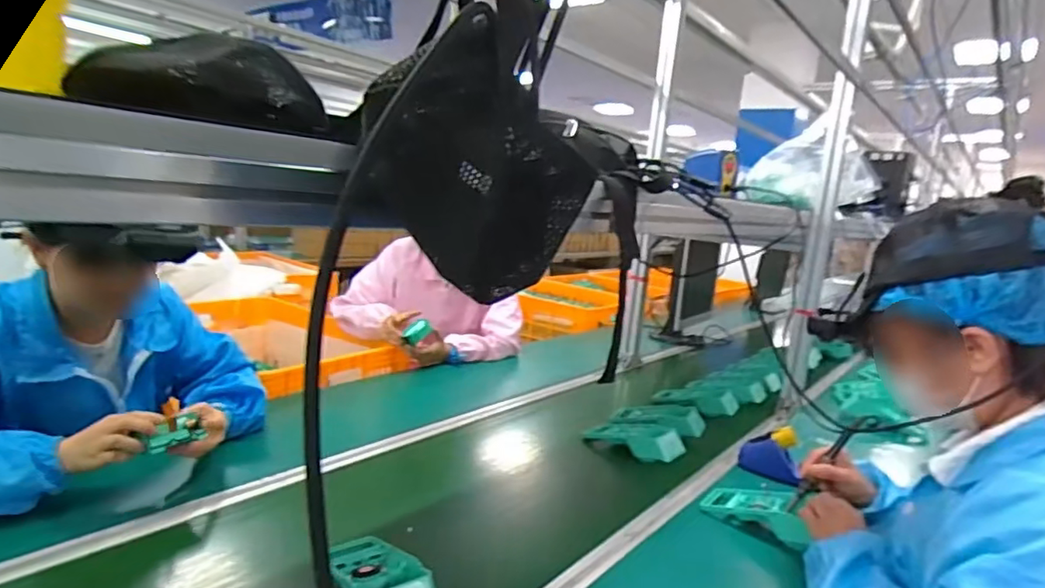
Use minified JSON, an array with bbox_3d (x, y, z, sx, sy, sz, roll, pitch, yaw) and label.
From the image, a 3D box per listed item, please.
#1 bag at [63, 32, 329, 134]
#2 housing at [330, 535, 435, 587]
[{"bbox_3d":[-0.268,-0.186,0.505,0.179,0.072,0.076,-1,12,-27],"label":"bag"},{"bbox_3d":[-0.163,0.318,0.673,0.087,0.042,0.176,-3,13,-35],"label":"housing"}]

